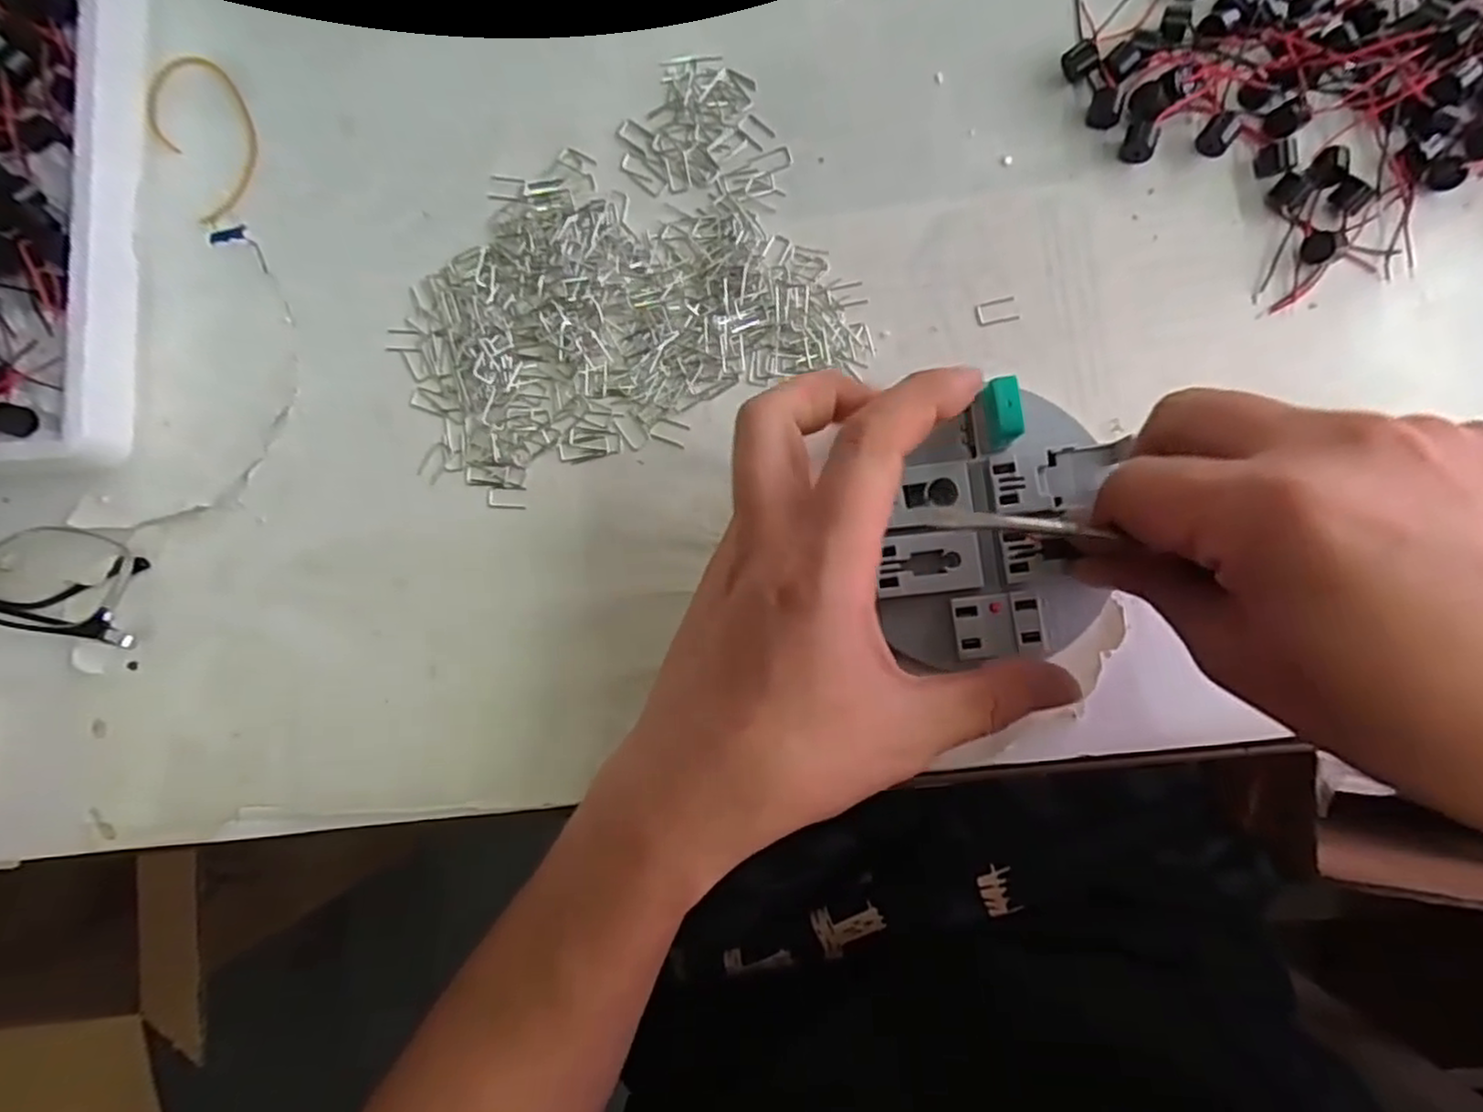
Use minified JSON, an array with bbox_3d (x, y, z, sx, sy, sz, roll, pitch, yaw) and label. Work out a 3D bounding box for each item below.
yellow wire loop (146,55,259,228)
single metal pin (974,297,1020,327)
[{"bbox_3d":[-0.223,-0.176,0.300,0.038,0.005,0.074,-30,87,-6],"label":"yellow wire loop"},{"bbox_3d":[0.098,-0.094,0.276,0.016,0.004,0.009,-10,88,2],"label":"single metal pin"}]

